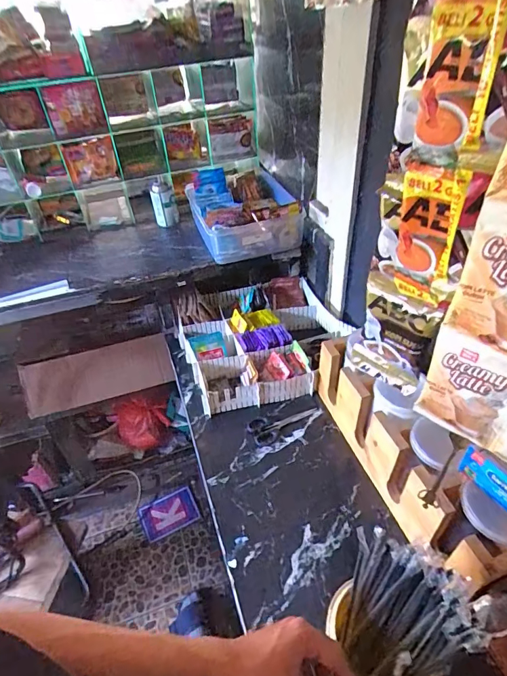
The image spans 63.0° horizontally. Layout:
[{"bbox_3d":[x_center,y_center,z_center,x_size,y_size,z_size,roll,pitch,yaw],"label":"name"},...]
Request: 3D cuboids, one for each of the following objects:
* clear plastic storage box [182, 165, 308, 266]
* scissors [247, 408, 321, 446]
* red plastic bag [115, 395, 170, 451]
[{"bbox_3d":[-0.032,-0.336,1.074,0.229,0.111,0.313,-15,43,-12],"label":"clear plastic storage box"},{"bbox_3d":[0.069,0.180,0.851,0.156,0.008,0.061,-12,42,-9],"label":"scissors"},{"bbox_3d":[-0.393,0.314,1.491,0.184,0.206,0.068,-5,42,-1],"label":"red plastic bag"}]

